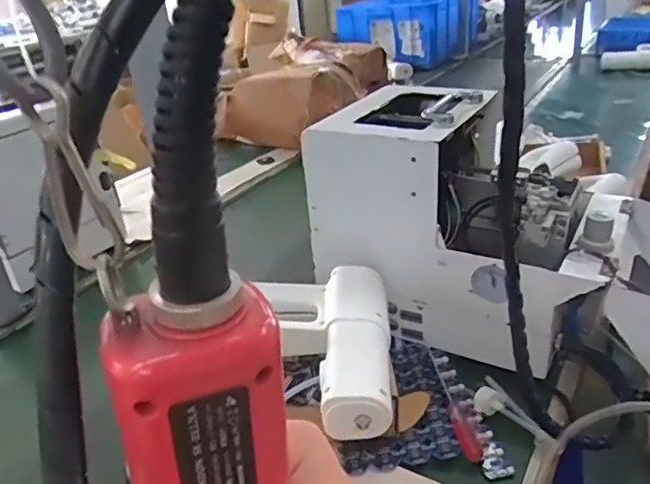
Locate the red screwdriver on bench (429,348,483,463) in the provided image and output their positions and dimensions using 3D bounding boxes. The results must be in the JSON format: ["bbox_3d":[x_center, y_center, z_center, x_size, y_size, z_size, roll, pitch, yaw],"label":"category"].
[{"bbox_3d":[0.132,0.164,0.607,0.021,0.018,0.153,-8,28,-6],"label":"red screwdriver on bench"}]

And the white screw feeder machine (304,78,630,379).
[{"bbox_3d":[0.169,-0.024,0.695,0.319,0.272,0.202,11,32,28],"label":"white screw feeder machine"}]

